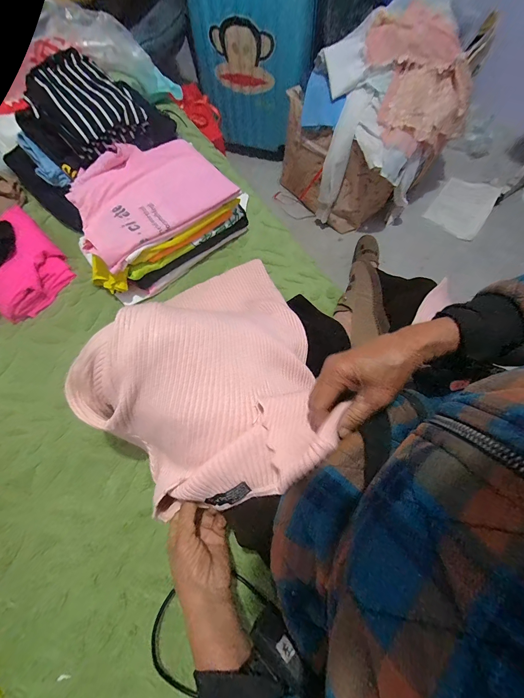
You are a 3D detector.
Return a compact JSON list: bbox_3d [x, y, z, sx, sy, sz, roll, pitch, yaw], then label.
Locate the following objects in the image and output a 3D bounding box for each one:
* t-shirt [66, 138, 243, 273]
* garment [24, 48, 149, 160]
[{"bbox_3d":[-0.210,-0.287,0.520,0.275,0.029,0.219,-36,72,-12],"label":"t-shirt"},{"bbox_3d":[-0.347,-0.474,0.545,0.158,0.058,0.233,-36,72,-12],"label":"garment"}]

